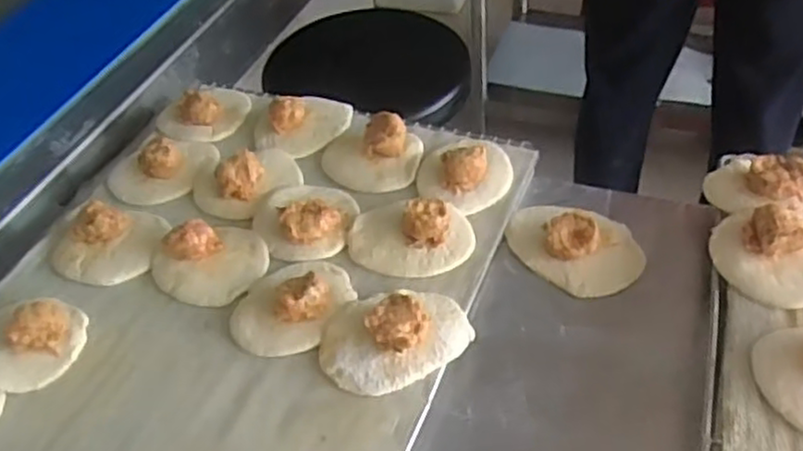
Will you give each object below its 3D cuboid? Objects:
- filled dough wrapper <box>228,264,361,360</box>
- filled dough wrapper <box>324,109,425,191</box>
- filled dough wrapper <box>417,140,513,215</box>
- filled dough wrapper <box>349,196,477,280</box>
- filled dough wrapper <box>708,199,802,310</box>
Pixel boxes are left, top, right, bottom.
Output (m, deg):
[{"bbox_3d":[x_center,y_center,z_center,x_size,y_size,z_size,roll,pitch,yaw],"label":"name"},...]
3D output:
[{"bbox_3d":[-0.088,0.056,0.568,0.083,0.029,0.099,26,54,28],"label":"filled dough wrapper"},{"bbox_3d":[-0.030,-0.071,0.677,0.091,0.034,0.077,2,46,8],"label":"filled dough wrapper"},{"bbox_3d":[0.061,-0.056,0.660,0.079,0.031,0.086,-3,45,3],"label":"filled dough wrapper"},{"bbox_3d":[0.007,0.005,0.607,0.102,0.034,0.074,8,47,14],"label":"filled dough wrapper"},{"bbox_3d":[0.286,0.014,0.544,0.086,0.031,0.089,-3,45,3],"label":"filled dough wrapper"}]

